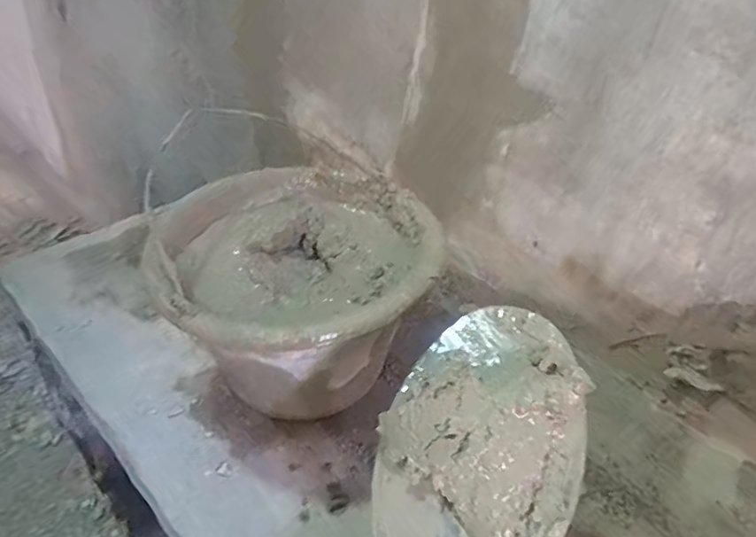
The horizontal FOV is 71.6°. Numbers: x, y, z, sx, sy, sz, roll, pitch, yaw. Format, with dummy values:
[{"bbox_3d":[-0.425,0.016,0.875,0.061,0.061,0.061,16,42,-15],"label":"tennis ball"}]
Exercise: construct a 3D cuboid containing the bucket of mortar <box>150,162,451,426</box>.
[{"bbox_3d":[-0.072,0.034,0.509,0.234,0.171,0.245,1,37,-1],"label":"bucket of mortar"}]

